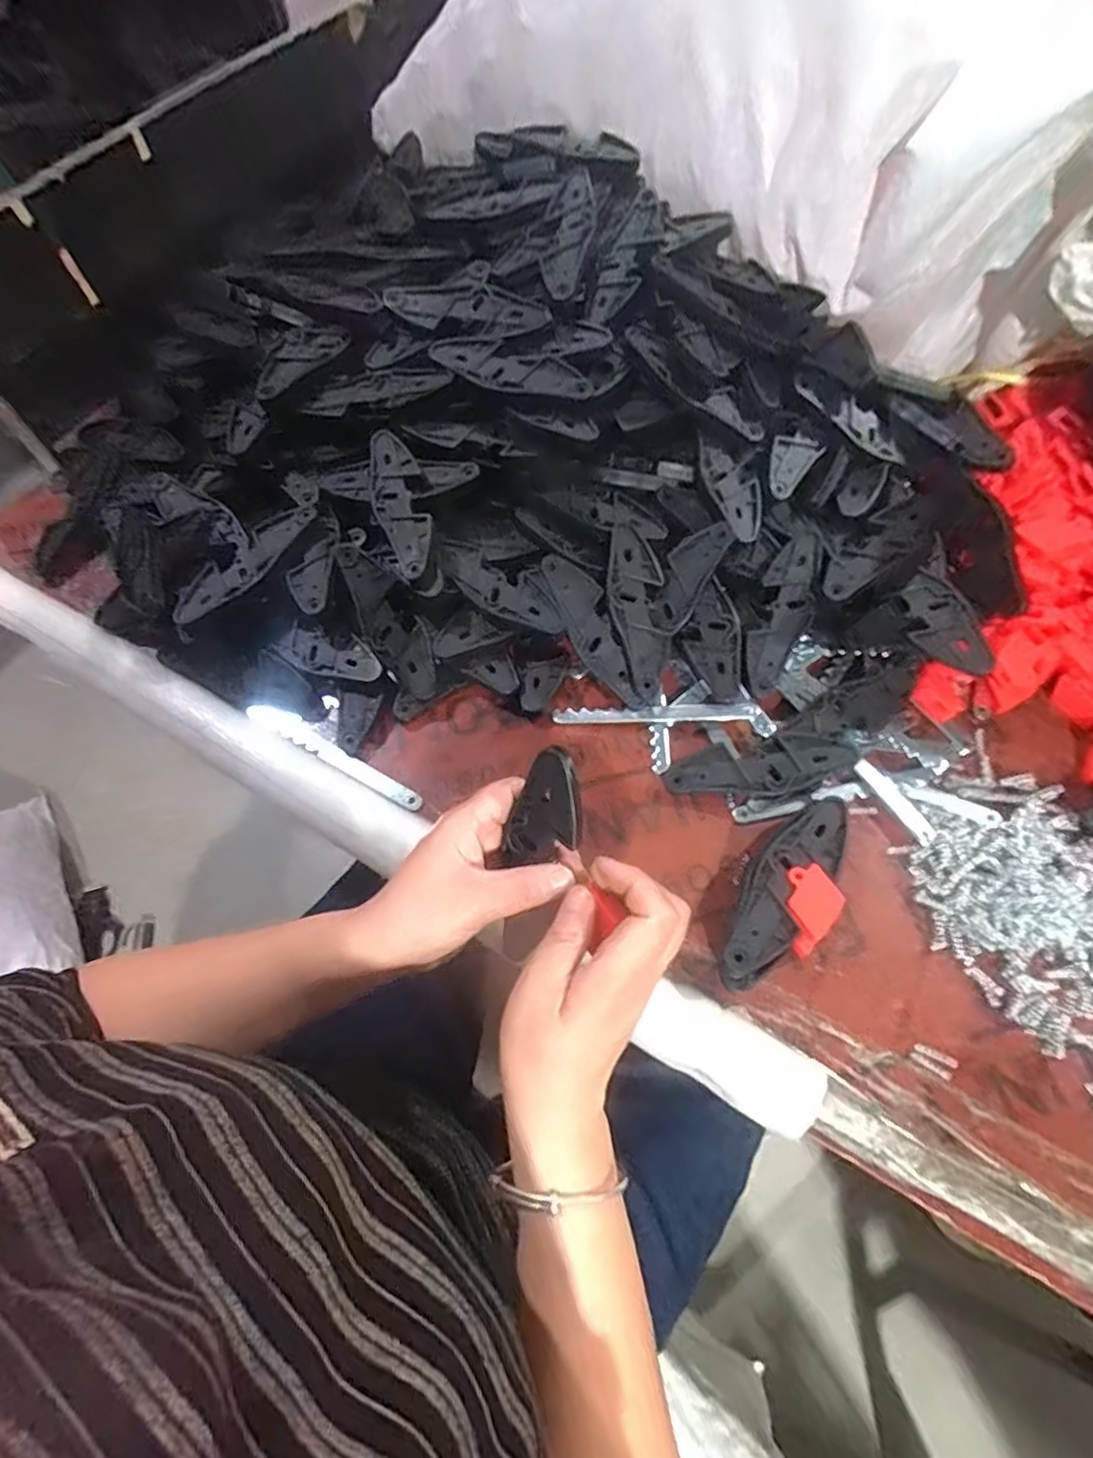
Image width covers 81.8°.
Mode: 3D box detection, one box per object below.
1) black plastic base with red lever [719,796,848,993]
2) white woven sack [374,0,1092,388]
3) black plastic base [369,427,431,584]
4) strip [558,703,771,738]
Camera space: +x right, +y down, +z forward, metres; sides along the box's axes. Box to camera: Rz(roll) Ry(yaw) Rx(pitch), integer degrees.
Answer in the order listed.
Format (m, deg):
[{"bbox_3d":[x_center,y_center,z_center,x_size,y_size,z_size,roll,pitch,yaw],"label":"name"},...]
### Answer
[{"bbox_3d":[0.152,0.104,0.396,0.057,0.040,0.129,24,68,12],"label":"black plastic base with red lever"},{"bbox_3d":[0.160,-0.514,0.511,0.671,0.184,0.268,33,71,15],"label":"white woven sack"},{"bbox_3d":[-0.106,-0.162,0.452,0.037,0.027,0.115,-14,66,-5],"label":"black plastic base"},{"bbox_3d":[0.085,-0.009,0.461,0.156,0.016,0.019,3,66,3],"label":"strip"}]

